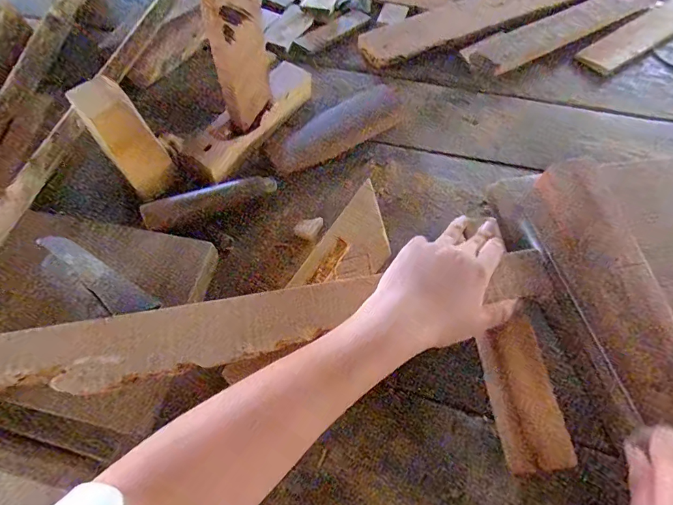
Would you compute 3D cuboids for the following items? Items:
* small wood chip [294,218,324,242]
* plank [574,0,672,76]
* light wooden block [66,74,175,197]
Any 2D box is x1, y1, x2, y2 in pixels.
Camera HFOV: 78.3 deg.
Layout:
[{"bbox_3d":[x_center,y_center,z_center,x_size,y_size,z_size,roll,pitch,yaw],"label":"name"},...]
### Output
[{"bbox_3d":[-0.029,-0.027,0.441,0.023,0.006,0.028,24,62,14],"label":"small wood chip"},{"bbox_3d":[0.510,-0.364,0.641,0.383,0.016,0.054,-33,64,-18],"label":"plank"},{"bbox_3d":[-0.207,-0.112,0.412,0.048,0.126,0.031,-36,65,-19],"label":"light wooden block"}]

